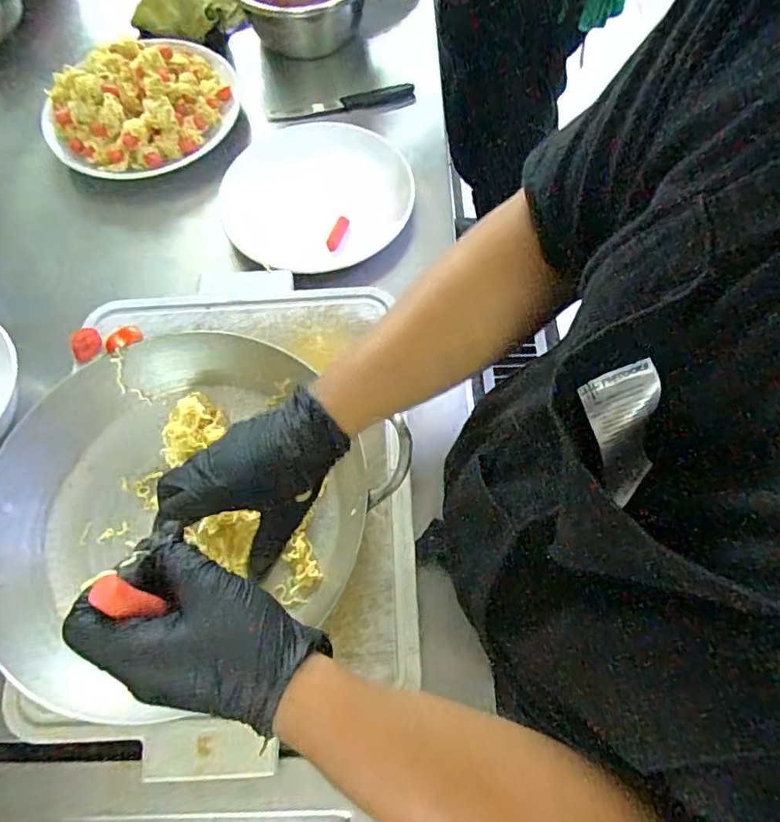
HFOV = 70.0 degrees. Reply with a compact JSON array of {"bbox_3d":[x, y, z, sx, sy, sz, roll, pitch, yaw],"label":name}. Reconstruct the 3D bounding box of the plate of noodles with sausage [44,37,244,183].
[{"bbox_3d":[-0.332,-0.415,0.742,0.256,0.060,0.237,-19,68,-7],"label":"plate of noodles with sausage"}]

